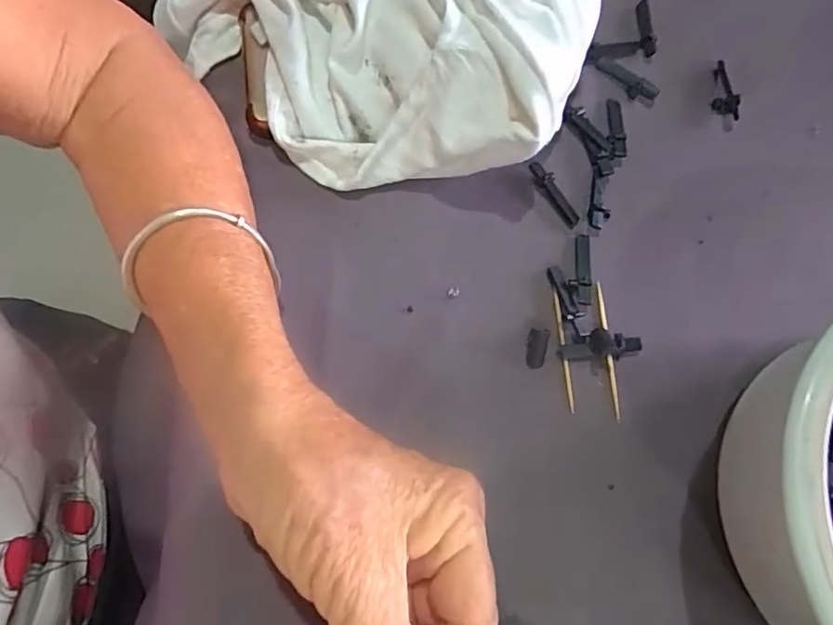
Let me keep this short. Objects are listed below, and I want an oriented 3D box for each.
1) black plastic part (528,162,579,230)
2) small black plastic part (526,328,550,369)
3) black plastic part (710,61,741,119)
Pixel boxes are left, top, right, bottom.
[{"bbox_3d":[0.066,-0.056,0.267,0.007,0.006,0.036,-28,75,-7],"label":"black plastic part"},{"bbox_3d":[0.053,0.016,0.246,0.009,0.006,0.017,8,74,4],"label":"small black plastic part"},{"bbox_3d":[0.155,-0.112,0.279,0.012,0.007,0.032,8,74,4],"label":"black plastic part"}]

